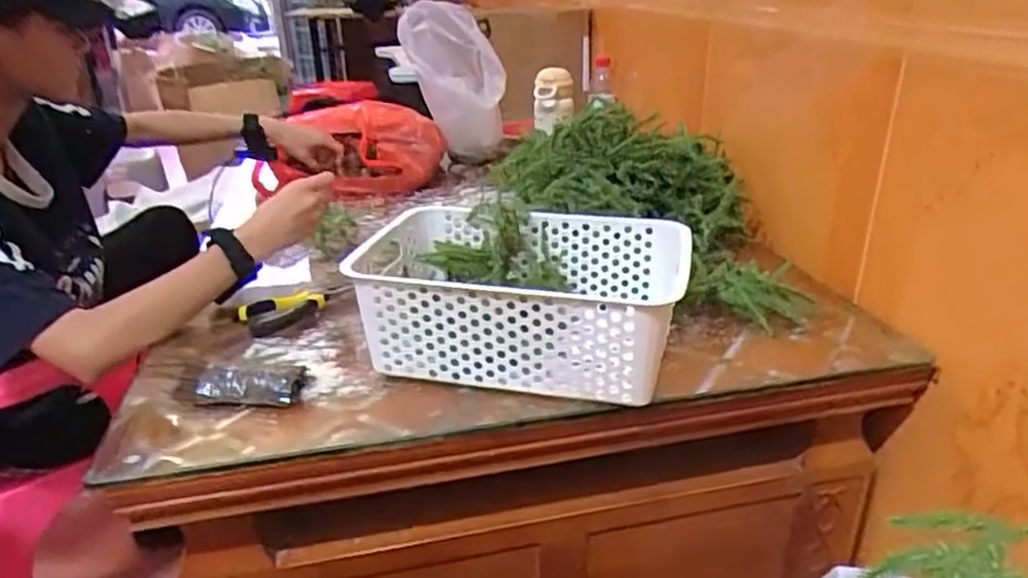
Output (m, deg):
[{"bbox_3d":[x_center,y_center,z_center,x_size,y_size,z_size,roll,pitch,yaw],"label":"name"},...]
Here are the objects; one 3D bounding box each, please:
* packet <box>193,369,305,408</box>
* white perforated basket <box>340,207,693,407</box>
[{"bbox_3d":[-0.249,0.092,0.661,0.094,0.029,0.033,-1,24,1],"label":"packet"},{"bbox_3d":[0.005,0.010,0.718,0.300,0.118,0.210,5,25,14],"label":"white perforated basket"}]

